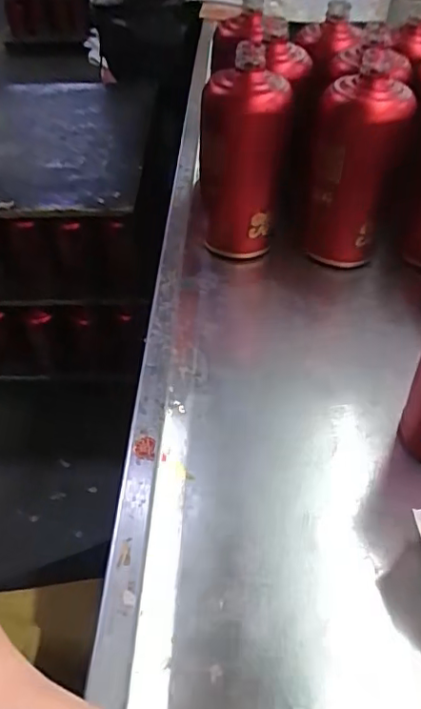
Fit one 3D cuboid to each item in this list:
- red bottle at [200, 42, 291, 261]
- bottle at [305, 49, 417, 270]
[{"bbox_3d":[0.032,-0.192,0.548,0.083,0.181,0.089,-1,45,1],"label":"red bottle"},{"bbox_3d":[0.136,-0.175,0.535,0.086,0.167,0.067,3,45,6],"label":"bottle"}]

